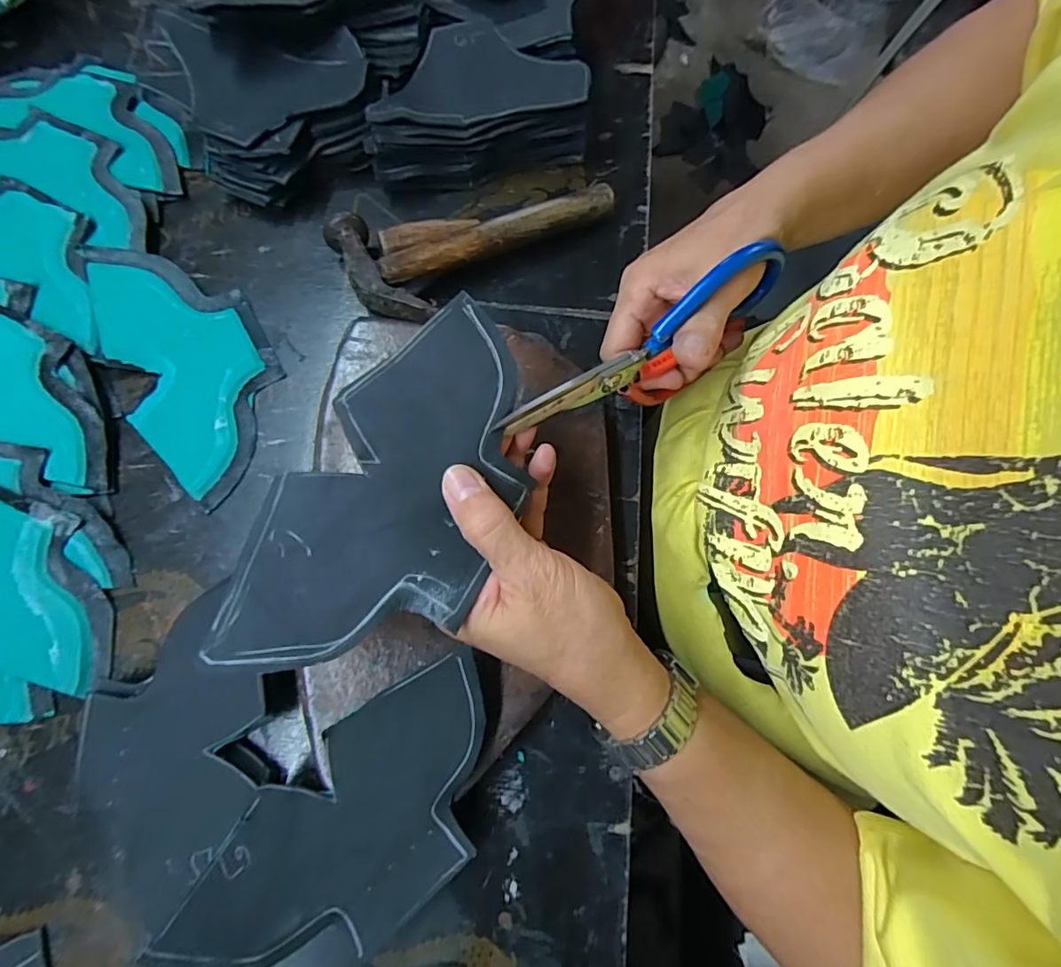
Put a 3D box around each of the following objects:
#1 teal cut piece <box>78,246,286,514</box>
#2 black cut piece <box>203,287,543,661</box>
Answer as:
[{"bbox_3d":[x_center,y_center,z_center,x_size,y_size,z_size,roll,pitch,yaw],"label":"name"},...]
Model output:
[{"bbox_3d":[-0.221,-0.082,0.340,0.090,0.006,0.187,-29,82,-10],"label":"teal cut piece"},{"bbox_3d":[-0.054,0.005,0.224,0.089,0.006,0.177,29,78,0],"label":"black cut piece"}]

